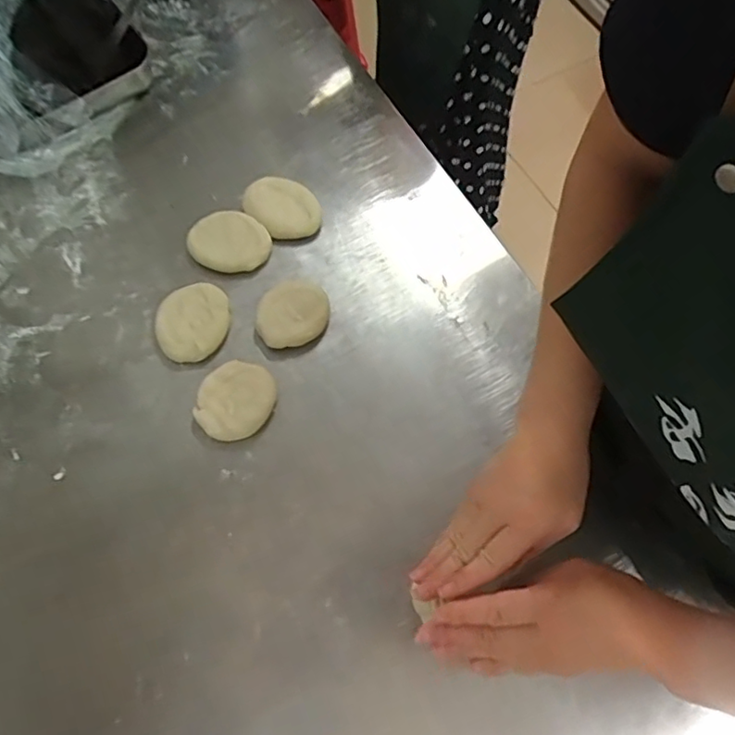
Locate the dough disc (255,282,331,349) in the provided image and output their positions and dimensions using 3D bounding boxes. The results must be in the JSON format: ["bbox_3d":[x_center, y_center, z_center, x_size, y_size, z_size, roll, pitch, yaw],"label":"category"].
[{"bbox_3d":[-0.073,-0.055,0.577,0.068,0.018,0.067,0,67,0],"label":"dough disc"}]

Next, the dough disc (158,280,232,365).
[{"bbox_3d":[-0.167,-0.045,0.574,0.063,0.023,0.079,19,69,8],"label":"dough disc"}]

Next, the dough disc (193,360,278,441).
[{"bbox_3d":[-0.121,0.029,0.546,0.069,0.018,0.072,0,67,0],"label":"dough disc"}]

